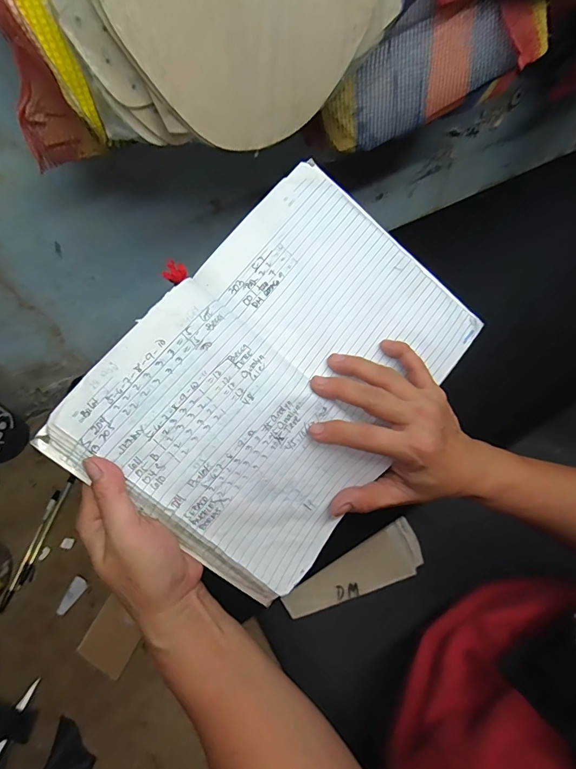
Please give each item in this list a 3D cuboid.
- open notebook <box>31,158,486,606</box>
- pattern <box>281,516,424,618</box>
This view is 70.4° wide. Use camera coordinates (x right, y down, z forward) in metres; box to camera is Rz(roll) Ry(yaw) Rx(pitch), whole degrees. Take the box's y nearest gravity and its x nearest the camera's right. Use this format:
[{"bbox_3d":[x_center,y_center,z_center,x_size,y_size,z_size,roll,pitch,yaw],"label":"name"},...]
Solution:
[{"bbox_3d":[0.005,-0.010,0.295,0.192,0.017,0.275,43,74,-13],"label":"open notebook"},{"bbox_3d":[0.081,0.224,0.475,0.171,0.007,0.055,-27,63,-14],"label":"pattern"}]

